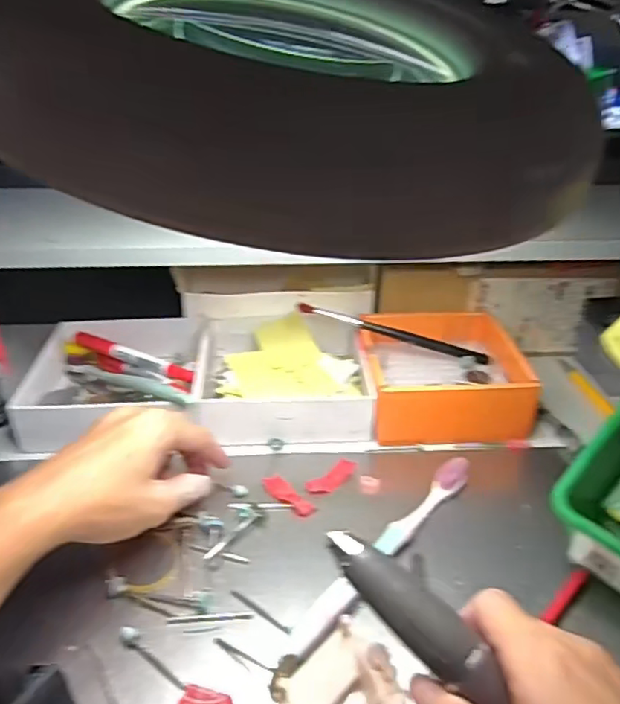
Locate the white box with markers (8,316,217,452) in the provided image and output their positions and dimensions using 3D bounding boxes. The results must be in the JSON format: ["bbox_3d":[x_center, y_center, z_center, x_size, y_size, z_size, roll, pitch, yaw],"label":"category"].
[{"bbox_3d":[-0.151,0.020,0.485,0.146,0.040,0.142,1,31,2],"label":"white box with markers"}]

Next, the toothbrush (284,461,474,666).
[{"bbox_3d":[0.045,0.113,0.346,0.019,0.016,0.177,22,37,33],"label":"toothbrush"}]

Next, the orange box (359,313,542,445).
[{"bbox_3d":[0.105,0.015,0.482,0.123,0.042,0.125,-1,31,-1],"label":"orange box"}]

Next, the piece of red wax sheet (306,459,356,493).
[{"bbox_3d":[0.016,0.086,0.407,0.040,0.006,0.015,-23,38,-34],"label":"piece of red wax sheet"}]

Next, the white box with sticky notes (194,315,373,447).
[{"bbox_3d":[-0.020,0.017,0.491,0.138,0.045,0.142,-2,31,-4],"label":"white box with sticky notes"}]

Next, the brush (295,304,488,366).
[{"bbox_3d":[0.069,-0.016,0.491,0.160,0.008,0.008,16,31,0],"label":"brush"}]

